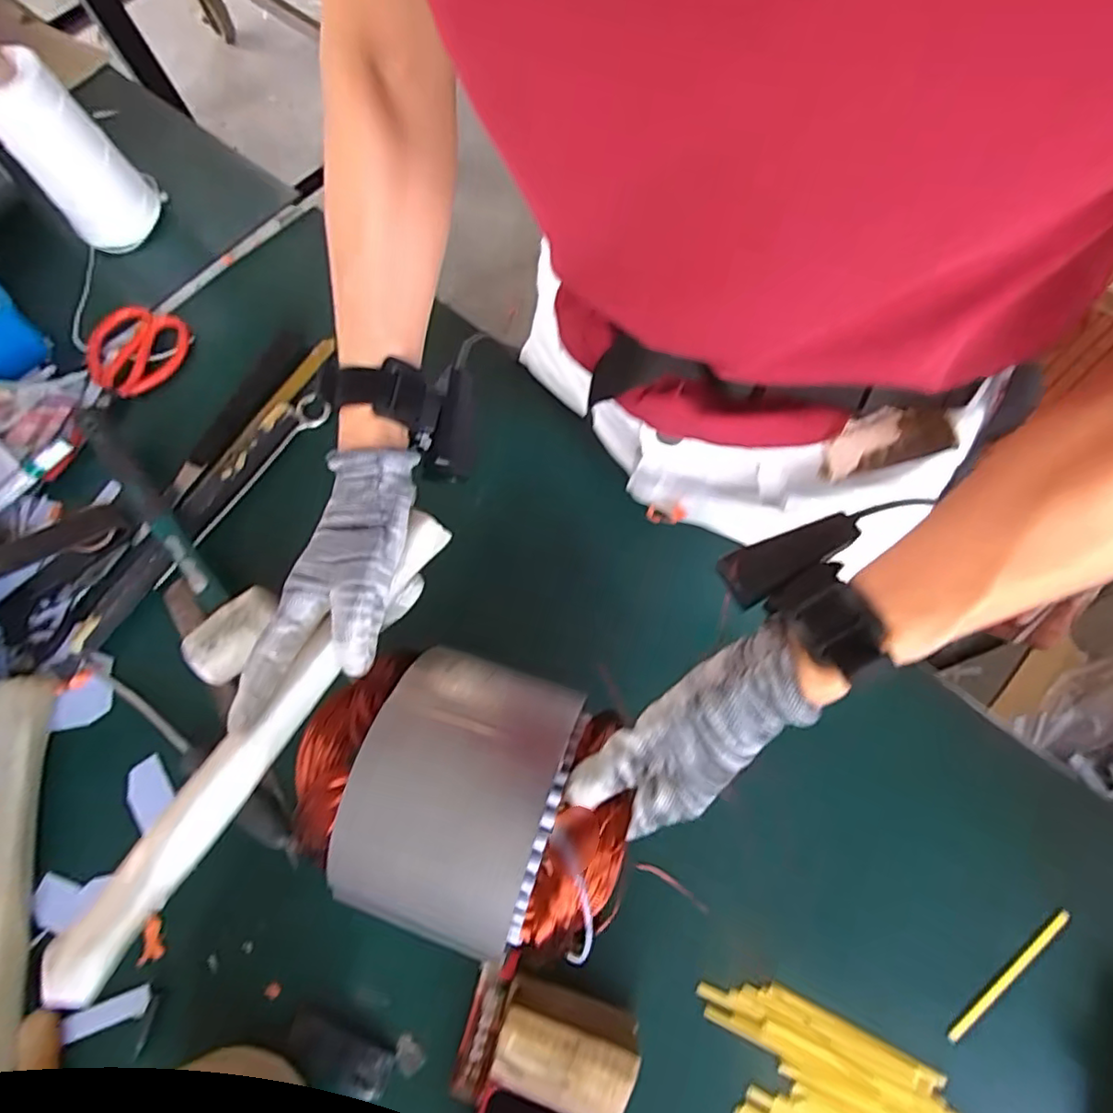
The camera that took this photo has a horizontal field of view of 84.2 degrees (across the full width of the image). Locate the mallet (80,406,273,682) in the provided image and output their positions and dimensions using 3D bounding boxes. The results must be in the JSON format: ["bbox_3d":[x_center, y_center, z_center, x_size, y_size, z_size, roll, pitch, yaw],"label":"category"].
[{"bbox_3d":[-0.340,-0.021,0.520,0.295,0.045,0.075,42,78,17],"label":"mallet"}]

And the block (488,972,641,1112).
[{"bbox_3d":[0.004,0.304,0.377,0.079,0.069,0.059,15,71,10],"label":"block"}]

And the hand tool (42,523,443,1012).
[{"bbox_3d":[-0.159,0.096,0.336,0.034,0.018,0.294,34,78,14],"label":"hand tool"}]

